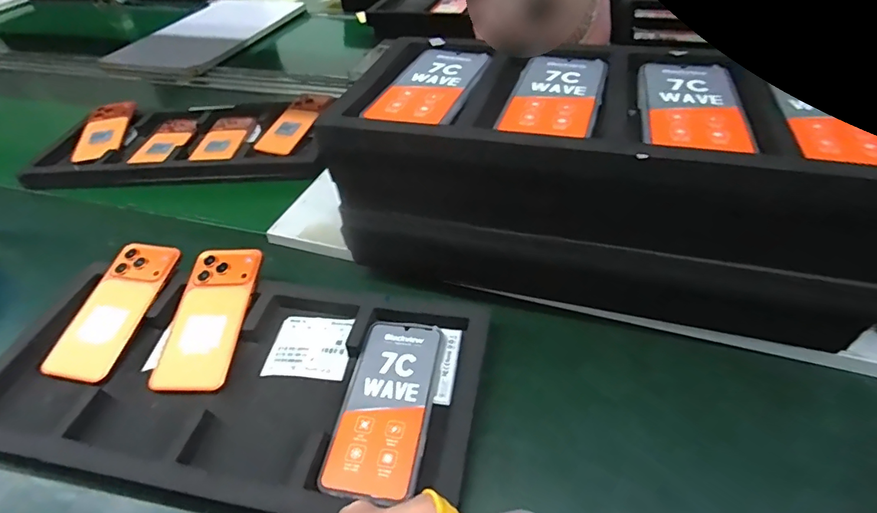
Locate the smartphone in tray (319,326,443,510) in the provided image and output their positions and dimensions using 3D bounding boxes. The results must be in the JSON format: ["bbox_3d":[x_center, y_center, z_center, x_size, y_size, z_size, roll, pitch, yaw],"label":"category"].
[{"bbox_3d":[-0.047,0.130,0.421,0.077,0.011,0.162,5,44,9],"label":"smartphone in tray"}]

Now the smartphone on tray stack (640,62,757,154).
[{"bbox_3d":[0.218,-0.134,0.406,0.079,0.008,0.154,8,45,12],"label":"smartphone on tray stack"}]

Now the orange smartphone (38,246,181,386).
[{"bbox_3d":[-0.355,0.056,0.517,0.080,0.011,0.167,9,59,13],"label":"orange smartphone"}]

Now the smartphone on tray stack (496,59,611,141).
[{"bbox_3d":[0.109,-0.151,0.432,0.078,0.006,0.151,12,46,16],"label":"smartphone on tray stack"}]

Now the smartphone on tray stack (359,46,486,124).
[{"bbox_3d":[-0.005,-0.172,0.465,0.083,0.008,0.160,13,46,17],"label":"smartphone on tray stack"}]

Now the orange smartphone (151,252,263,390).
[{"bbox_3d":[-0.243,0.061,0.496,0.080,0.012,0.164,1,56,5],"label":"orange smartphone"}]

